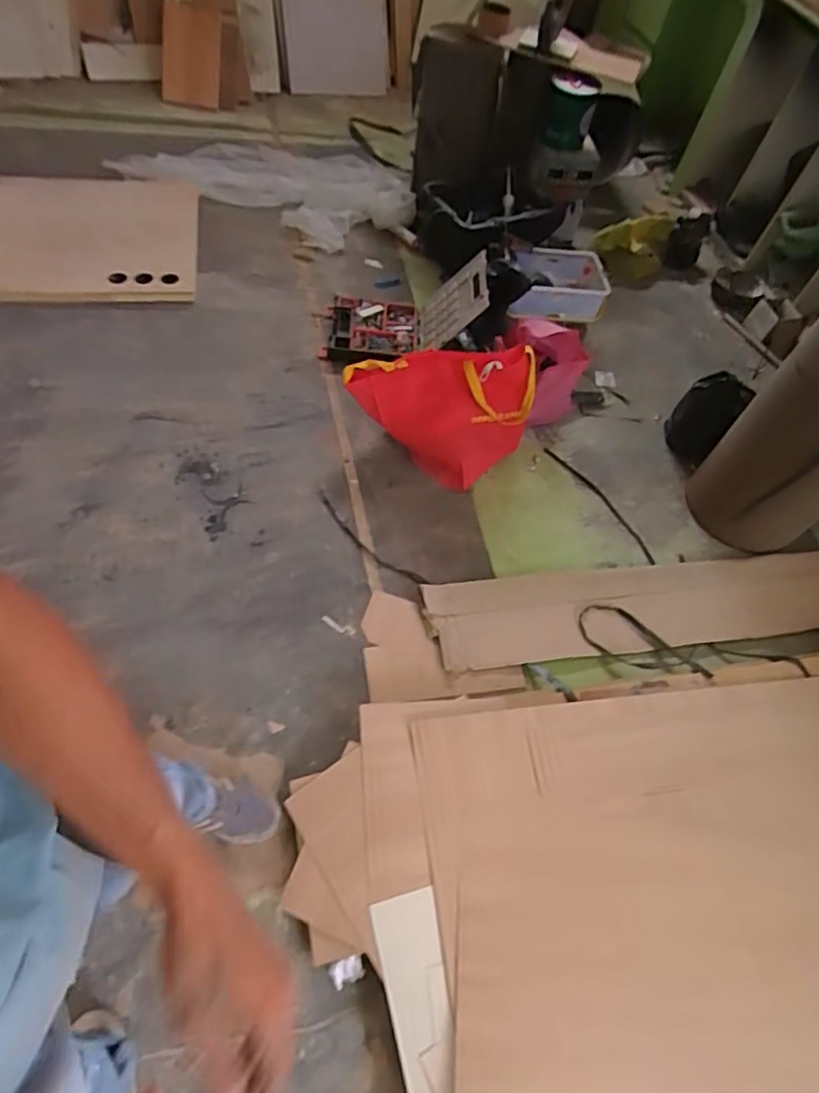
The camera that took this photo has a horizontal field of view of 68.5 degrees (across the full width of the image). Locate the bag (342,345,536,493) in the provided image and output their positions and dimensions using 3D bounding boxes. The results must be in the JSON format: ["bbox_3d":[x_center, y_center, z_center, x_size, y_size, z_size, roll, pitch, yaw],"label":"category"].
[{"bbox_3d":[0.069,-0.381,1.722,0.534,0.335,0.218,12,56,2],"label":"bag"}]

